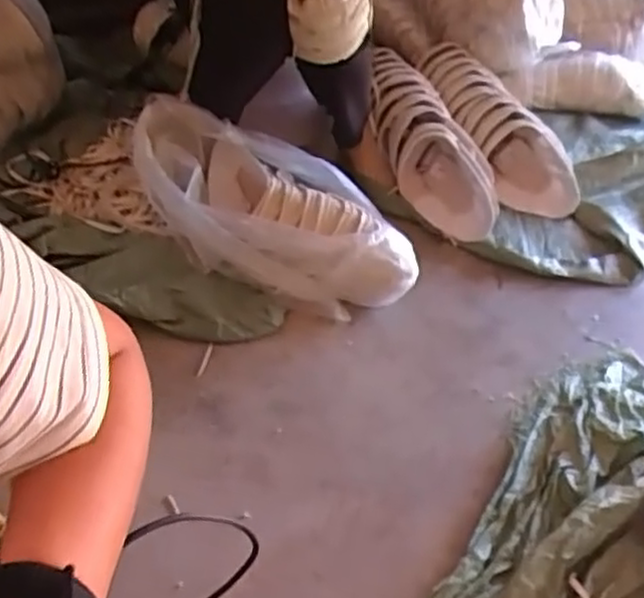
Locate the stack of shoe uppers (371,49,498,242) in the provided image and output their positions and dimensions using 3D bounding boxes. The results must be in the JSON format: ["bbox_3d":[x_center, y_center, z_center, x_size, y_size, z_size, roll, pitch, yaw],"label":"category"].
[{"bbox_3d":[0.208,-0.304,1.429,0.154,0.111,0.420,-22,77,-21],"label":"stack of shoe uppers"}]

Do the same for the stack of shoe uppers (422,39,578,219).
[{"bbox_3d":[0.369,-0.357,1.502,0.127,0.158,0.445,-37,88,-30],"label":"stack of shoe uppers"}]

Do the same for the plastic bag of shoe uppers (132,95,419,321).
[{"bbox_3d":[-0.086,-0.149,1.258,0.515,0.192,0.196,24,33,-7],"label":"plastic bag of shoe uppers"}]

